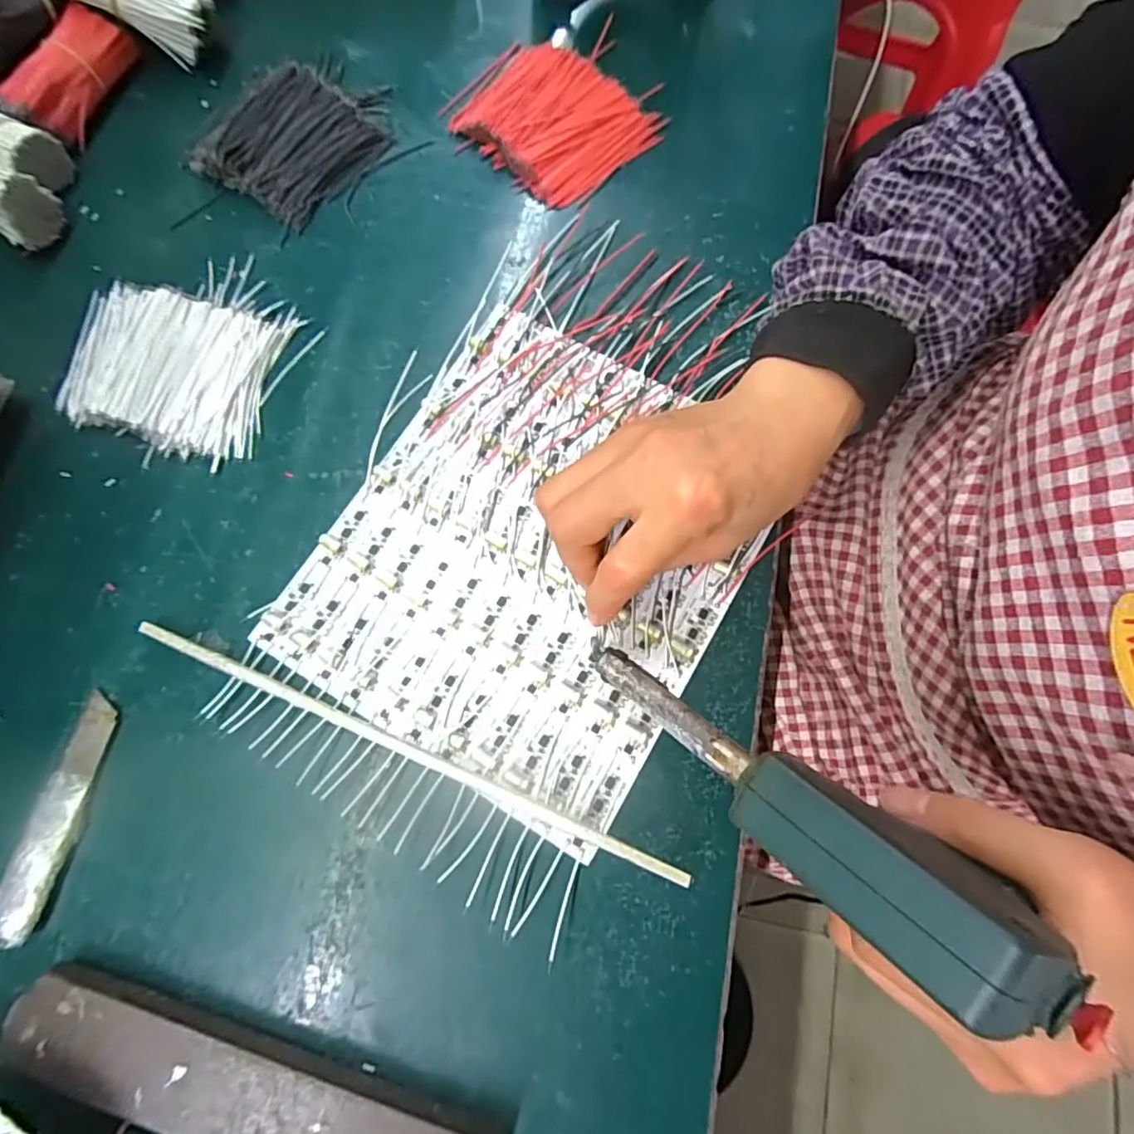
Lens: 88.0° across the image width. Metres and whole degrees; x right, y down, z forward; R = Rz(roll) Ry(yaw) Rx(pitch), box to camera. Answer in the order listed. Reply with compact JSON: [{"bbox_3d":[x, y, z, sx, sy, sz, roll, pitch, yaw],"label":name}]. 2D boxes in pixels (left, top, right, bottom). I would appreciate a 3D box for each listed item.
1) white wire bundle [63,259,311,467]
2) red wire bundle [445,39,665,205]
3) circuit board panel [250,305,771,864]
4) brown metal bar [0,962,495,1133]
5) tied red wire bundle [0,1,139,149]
[{"bbox_3d":[-0.223,-0.124,0.331,0.123,0.016,0.117,14,75,4],"label":"white wire bundle"},{"bbox_3d":[-0.008,-0.289,0.376,0.113,0.015,0.096,44,79,11],"label":"red wire bundle"},{"bbox_3d":[-0.014,-0.012,0.301,0.192,0.010,0.228,30,76,8],"label":"circuit board panel"},{"bbox_3d":[-0.126,0.210,0.234,0.198,0.017,0.039,17,75,5],"label":"brown metal bar"},{"bbox_3d":[-0.315,-0.313,0.376,0.028,0.033,0.086,22,75,6],"label":"tied red wire bundle"}]

